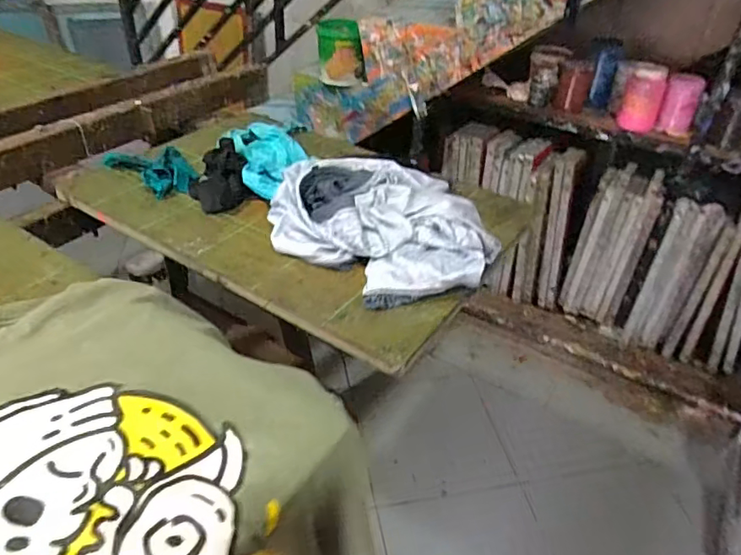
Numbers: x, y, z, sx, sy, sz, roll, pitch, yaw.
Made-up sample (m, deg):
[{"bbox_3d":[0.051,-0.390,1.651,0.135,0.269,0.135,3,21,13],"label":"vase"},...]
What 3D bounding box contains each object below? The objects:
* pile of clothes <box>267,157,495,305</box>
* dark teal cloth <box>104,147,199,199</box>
[{"bbox_3d":[0.008,-0.078,0.696,0.258,0.064,0.293,-9,37,-16],"label":"pile of clothes"},{"bbox_3d":[-0.335,-0.173,0.837,0.169,0.033,0.082,29,43,32],"label":"dark teal cloth"}]

